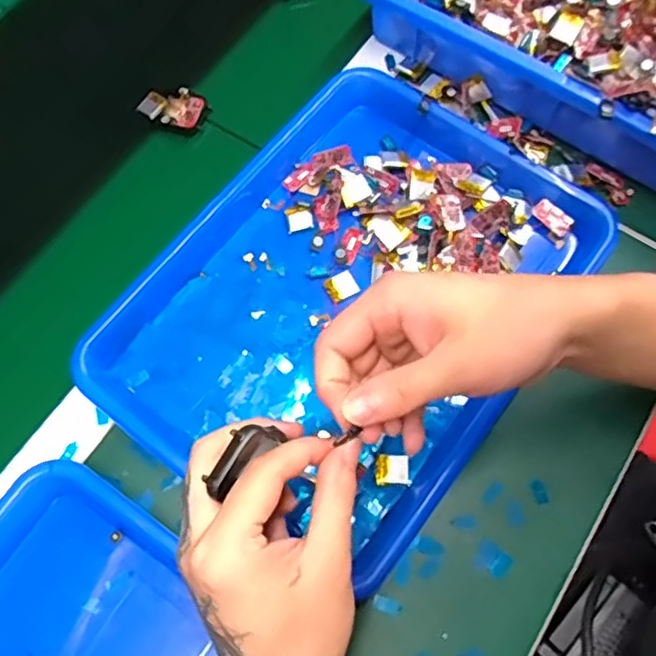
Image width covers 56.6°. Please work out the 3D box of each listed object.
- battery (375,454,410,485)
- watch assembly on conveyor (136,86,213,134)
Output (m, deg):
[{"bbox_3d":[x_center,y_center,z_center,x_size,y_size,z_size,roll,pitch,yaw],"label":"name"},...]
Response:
[{"bbox_3d":[0.043,0.093,0.402,0.022,0.004,0.019,1,69,0],"label":"battery"},{"bbox_3d":[-0.128,-0.186,0.514,0.050,0.014,0.039,25,71,9],"label":"watch assembly on conveyor"}]

